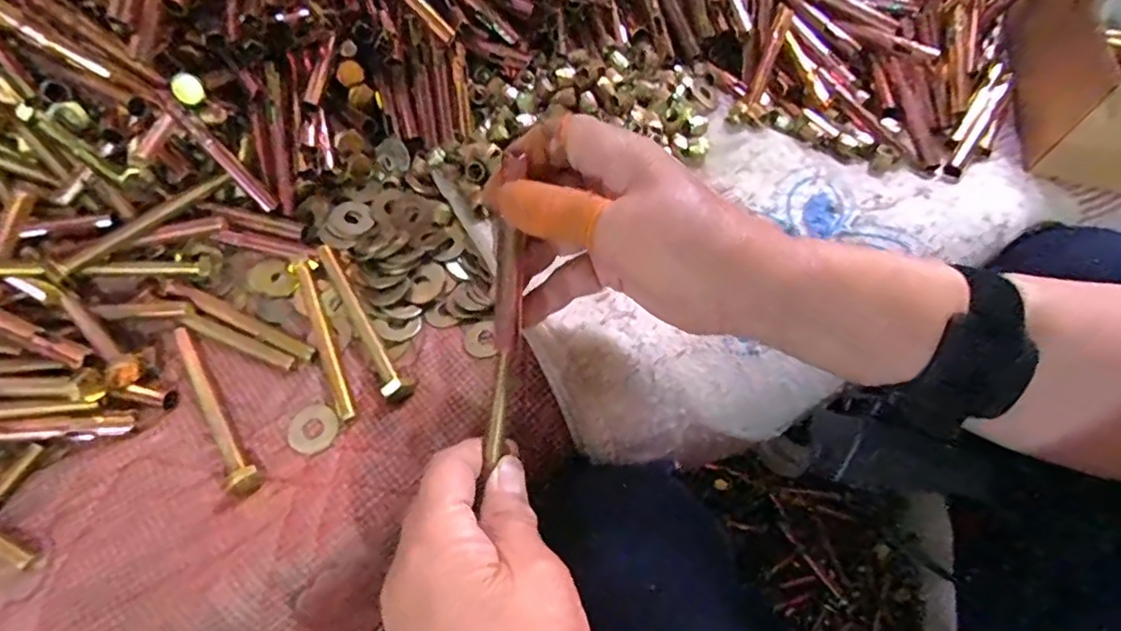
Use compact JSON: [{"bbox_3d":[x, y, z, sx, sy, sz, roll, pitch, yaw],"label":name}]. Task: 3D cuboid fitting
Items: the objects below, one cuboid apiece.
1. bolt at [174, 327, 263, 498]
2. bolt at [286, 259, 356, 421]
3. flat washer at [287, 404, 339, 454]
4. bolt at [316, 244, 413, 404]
[{"bbox_3d":[-0.179,0.045,0.301,0.015,0.012,0.103,-34,67,-16],"label":"bolt"},{"bbox_3d":[-0.129,0.013,0.323,0.013,0.009,0.101,-21,64,-11],"label":"bolt"},{"bbox_3d":[-0.124,0.056,0.299,0.024,0.004,0.025,0,62,0],"label":"flat washer"},{"bbox_3d":[-0.110,0.002,0.328,0.013,0.009,0.106,-29,65,-15],"label":"bolt"}]

